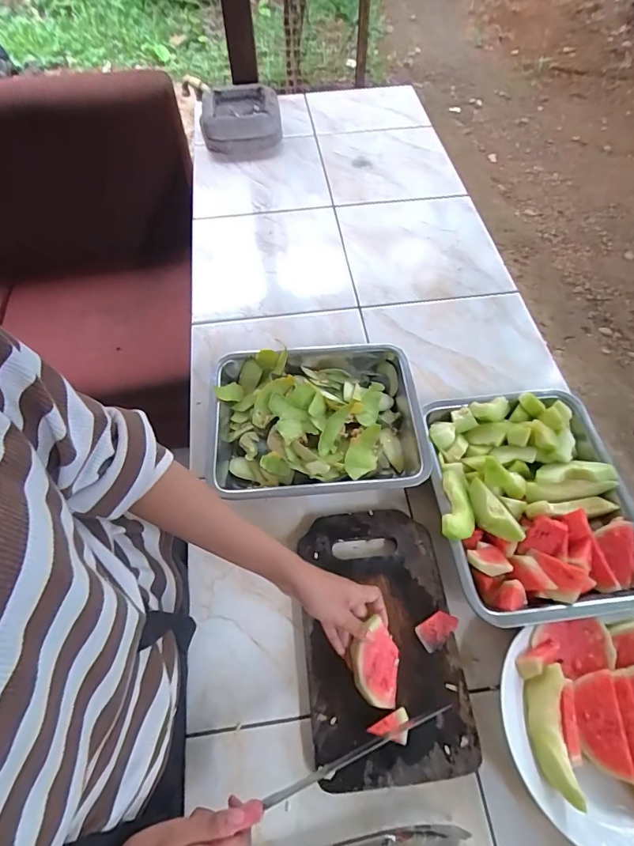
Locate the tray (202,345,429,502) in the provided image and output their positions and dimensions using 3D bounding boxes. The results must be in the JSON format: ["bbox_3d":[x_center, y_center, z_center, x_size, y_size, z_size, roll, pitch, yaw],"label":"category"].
[{"bbox_3d":[-0.002,-0.005,0.652,0.298,0.050,0.239,-3,59,-1],"label":"tray"}]

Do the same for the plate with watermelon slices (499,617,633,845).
[{"bbox_3d":[0.308,0.315,0.456,0.211,0.041,0.199,0,59,0],"label":"plate with watermelon slices"}]

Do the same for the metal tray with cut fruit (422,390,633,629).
[{"bbox_3d":[0.283,0.093,0.575,0.252,0.047,0.298,-1,59,0],"label":"metal tray with cut fruit"}]

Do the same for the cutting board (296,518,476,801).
[{"bbox_3d":[0.071,0.239,0.514,0.167,0.015,0.282,-5,59,-2],"label":"cutting board"}]

